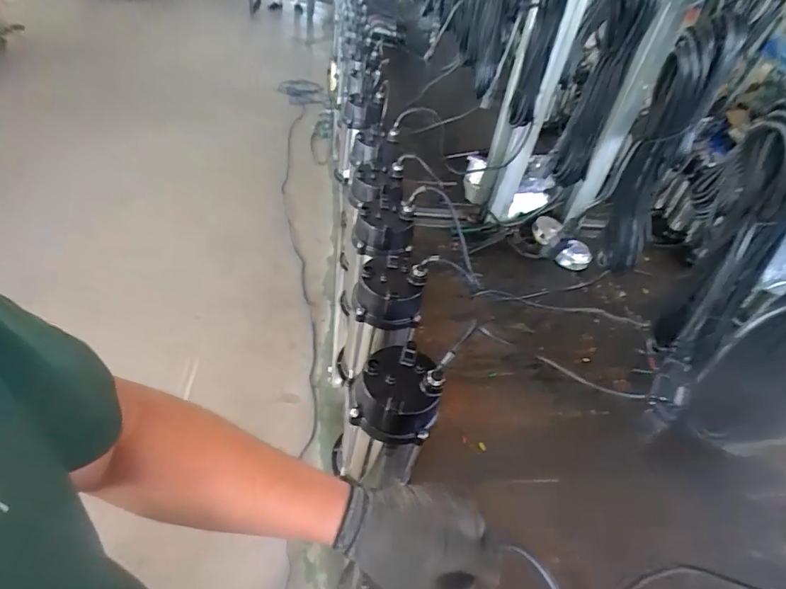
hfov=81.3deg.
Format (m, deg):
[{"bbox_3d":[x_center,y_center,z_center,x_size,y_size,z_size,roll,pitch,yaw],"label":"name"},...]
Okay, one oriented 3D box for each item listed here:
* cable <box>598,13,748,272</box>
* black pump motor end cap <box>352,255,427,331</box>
[{"bbox_3d":[0.358,-0.178,0.622,0.090,0.334,0.068,29,49,20],"label":"cable"},{"bbox_3d":[-0.006,-0.008,0.762,0.109,0.079,0.112,3,46,-3],"label":"black pump motor end cap"}]

